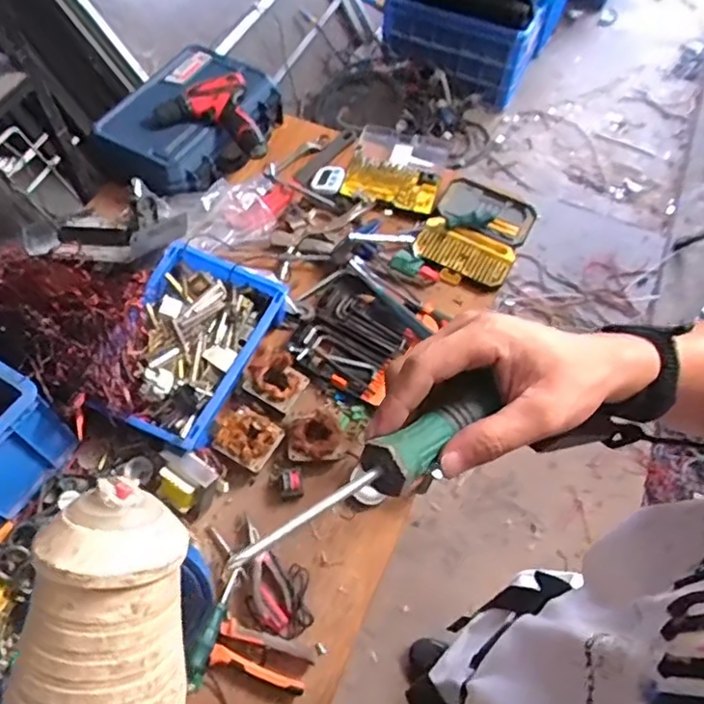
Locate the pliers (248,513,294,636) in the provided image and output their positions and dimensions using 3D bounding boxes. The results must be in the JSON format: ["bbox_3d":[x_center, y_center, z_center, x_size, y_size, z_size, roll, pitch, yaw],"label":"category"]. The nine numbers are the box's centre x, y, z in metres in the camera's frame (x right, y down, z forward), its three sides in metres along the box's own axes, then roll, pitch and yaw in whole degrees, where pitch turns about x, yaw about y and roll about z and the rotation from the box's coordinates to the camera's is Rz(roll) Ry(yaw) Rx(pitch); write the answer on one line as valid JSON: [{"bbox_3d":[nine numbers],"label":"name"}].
[{"bbox_3d":[-0.120,0.311,0.846,0.047,0.023,0.152,-14,60,-10],"label":"pliers"}]

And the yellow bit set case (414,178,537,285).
[{"bbox_3d":[0.244,-0.235,1.182,0.182,0.032,0.262,25,61,13],"label":"yellow bit set case"}]

